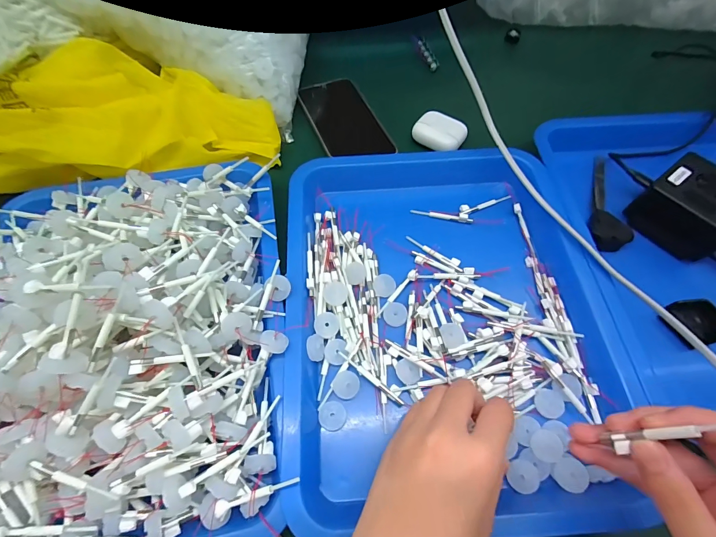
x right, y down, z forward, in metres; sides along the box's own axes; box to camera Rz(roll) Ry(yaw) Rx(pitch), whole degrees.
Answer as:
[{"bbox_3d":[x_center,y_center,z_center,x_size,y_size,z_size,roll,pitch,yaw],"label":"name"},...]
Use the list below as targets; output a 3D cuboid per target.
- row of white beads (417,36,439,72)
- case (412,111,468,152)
[{"bbox_3d":[0.098,-0.304,0.501,0.015,0.010,0.066,-14,63,-7],"label":"row of white beads"},{"bbox_3d":[0.095,-0.158,0.413,0.055,0.027,0.037,35,68,17],"label":"case"}]

